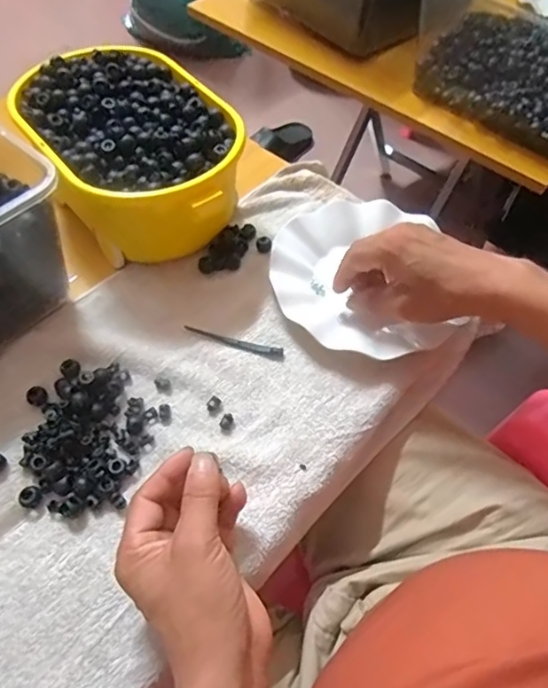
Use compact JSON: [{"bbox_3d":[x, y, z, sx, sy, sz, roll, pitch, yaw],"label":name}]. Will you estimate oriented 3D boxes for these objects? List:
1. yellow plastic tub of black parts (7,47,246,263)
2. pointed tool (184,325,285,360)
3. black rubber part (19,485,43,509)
[{"bbox_3d":[-0.128,-0.173,0.521,0.160,0.114,0.226,-33,63,-21],"label":"yellow plastic tub of black parts"},{"bbox_3d":[-0.035,0.000,0.474,0.089,0.011,0.011,15,57,8],"label":"pointed tool"},{"bbox_3d":[-0.177,0.112,0.390,0.014,0.012,0.015,1,57,-1],"label":"black rubber part"}]

